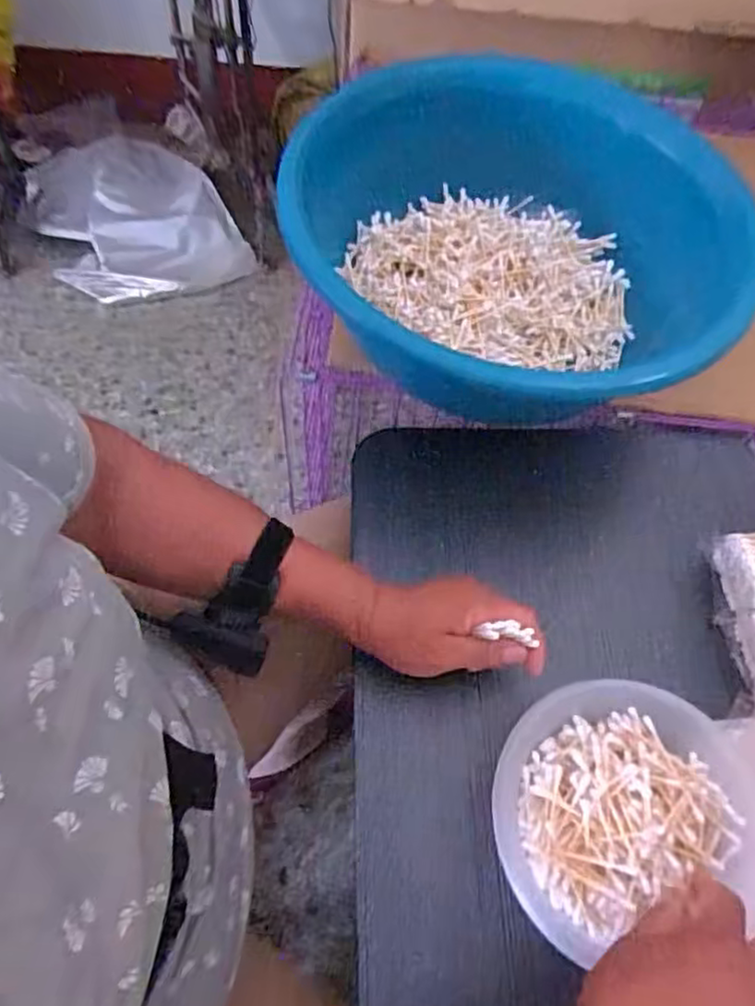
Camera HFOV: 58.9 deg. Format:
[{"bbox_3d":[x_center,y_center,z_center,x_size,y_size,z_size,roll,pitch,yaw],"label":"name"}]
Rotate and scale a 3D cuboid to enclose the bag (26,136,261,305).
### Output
[{"bbox_3d":[-0.468,-0.565,1.318,0.377,0.137,0.318,-17,63,-13],"label":"bag"}]

